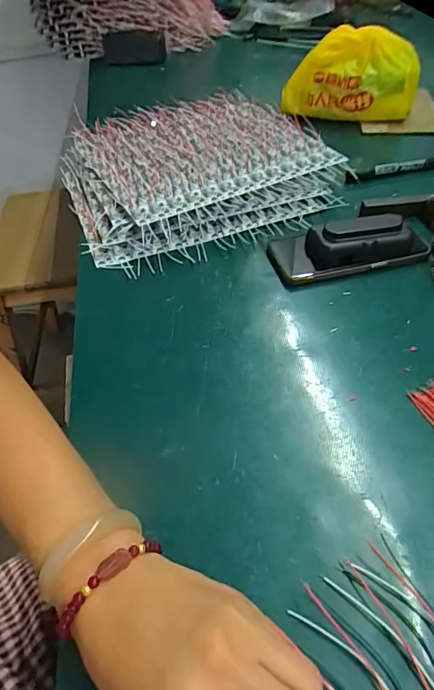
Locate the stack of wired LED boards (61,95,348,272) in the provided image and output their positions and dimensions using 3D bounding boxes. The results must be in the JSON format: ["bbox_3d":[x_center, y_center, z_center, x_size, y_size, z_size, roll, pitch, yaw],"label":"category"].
[{"bbox_3d":[-0.035,-0.248,0.599,0.333,0.058,0.330,-17,49,-12],"label":"stack of wired LED boards"}]

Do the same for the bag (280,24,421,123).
[{"bbox_3d":[0.200,-0.409,0.656,0.201,0.115,0.079,13,50,15],"label":"bag"}]

